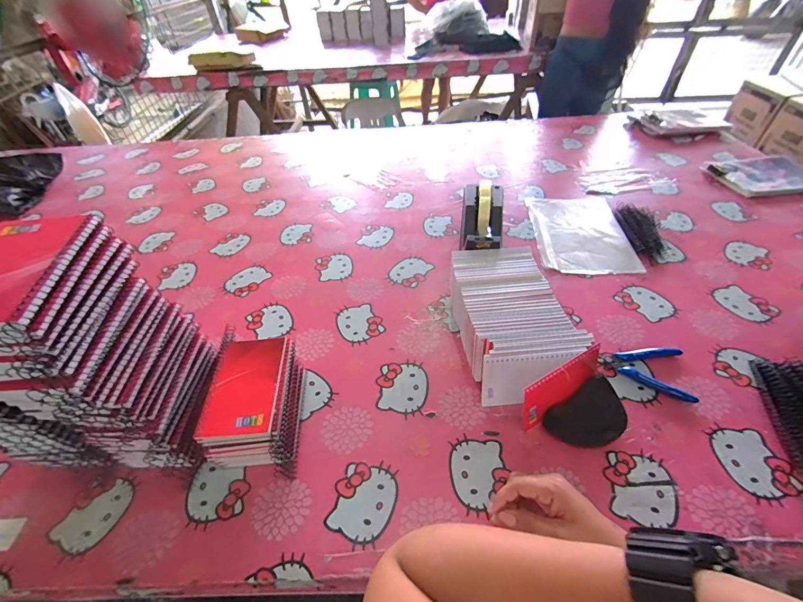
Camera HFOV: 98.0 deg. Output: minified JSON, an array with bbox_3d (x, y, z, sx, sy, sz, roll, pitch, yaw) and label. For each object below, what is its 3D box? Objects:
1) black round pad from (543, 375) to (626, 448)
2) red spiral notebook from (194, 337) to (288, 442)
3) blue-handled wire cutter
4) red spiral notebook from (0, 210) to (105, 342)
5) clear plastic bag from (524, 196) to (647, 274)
[{"bbox_3d":[0.239,0.149,0.446,0.098,0.011,0.068,-37,69,0],"label":"black round pad"},{"bbox_3d":[-0.188,0.102,0.427,0.079,0.015,0.128,-5,46,-1],"label":"red spiral notebook"},{"bbox_3d":[0.347,0.097,0.501,0.109,0.014,0.081,9,49,12],"label":"blue-handled wire cutter"},{"bbox_3d":[-0.320,-0.026,0.287,0.088,0.015,0.140,-7,46,-3],"label":"red spiral notebook"},{"bbox_3d":[0.371,-0.150,0.737,0.173,0.014,0.262,3,48,6],"label":"clear plastic bag"}]

